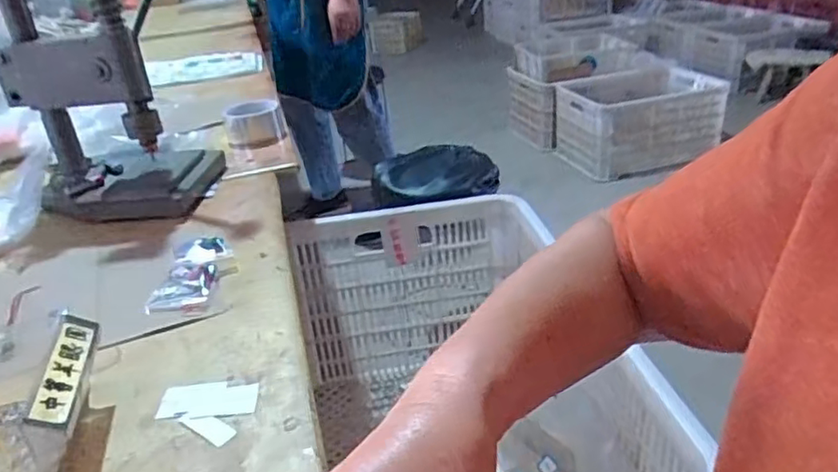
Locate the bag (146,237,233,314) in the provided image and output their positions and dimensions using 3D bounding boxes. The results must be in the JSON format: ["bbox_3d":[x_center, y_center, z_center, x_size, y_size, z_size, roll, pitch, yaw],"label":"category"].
[{"bbox_3d":[-0.231,0.037,0.629,0.060,0.009,0.138,-6,28,-3],"label":"bag"}]

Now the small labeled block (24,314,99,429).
[{"bbox_3d":[-0.240,0.091,0.420,0.027,0.005,0.116,21,18,-27],"label":"small labeled block"}]

